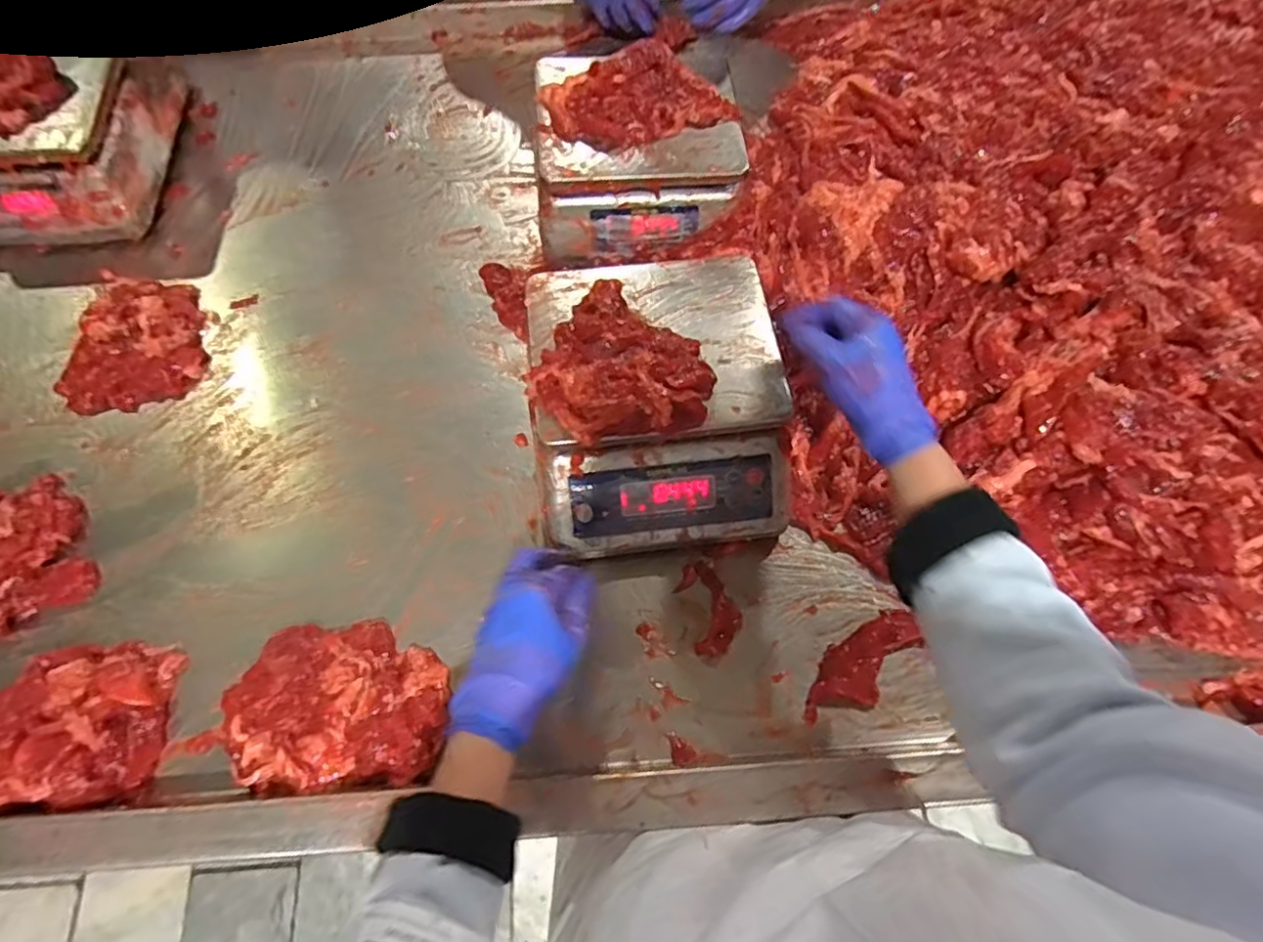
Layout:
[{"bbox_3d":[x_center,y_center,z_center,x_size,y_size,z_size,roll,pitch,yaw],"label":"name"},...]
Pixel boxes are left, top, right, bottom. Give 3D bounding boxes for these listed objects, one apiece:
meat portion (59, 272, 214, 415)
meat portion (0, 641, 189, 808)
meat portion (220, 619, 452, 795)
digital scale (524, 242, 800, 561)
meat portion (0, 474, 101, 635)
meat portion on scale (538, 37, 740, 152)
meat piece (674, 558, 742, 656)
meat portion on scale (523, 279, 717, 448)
[{"bbox_3d":[-0.538,-0.147,0.684,0.142,0.034,0.179,0,68,0],"label":"meat portion"},{"bbox_3d":[-0.458,0.206,0.513,0.144,0.036,0.119,-7,68,-2],"label":"meat portion"},{"bbox_3d":[-0.250,0.194,0.526,0.189,0.038,0.132,-5,68,-1],"label":"meat portion"},{"bbox_3d":[0.024,-0.063,0.600,0.222,0.109,0.266,-6,68,-2],"label":"digital scale"},{"bbox_3d":[-0.584,0.083,0.572,0.140,0.034,0.138,-27,70,-10],"label":"meat portion"},{"bbox_3d":[0.006,-0.405,0.669,0.186,0.041,0.109,-22,69,-8],"label":"meat portion on scale"},{"bbox_3d":[0.070,0.125,0.574,0.049,0.004,0.085,-21,69,-8],"label":"meat piece"},{"bbox_3d":[-0.006,-0.088,0.526,0.147,0.042,0.136,0,68,1],"label":"meat portion on scale"}]

